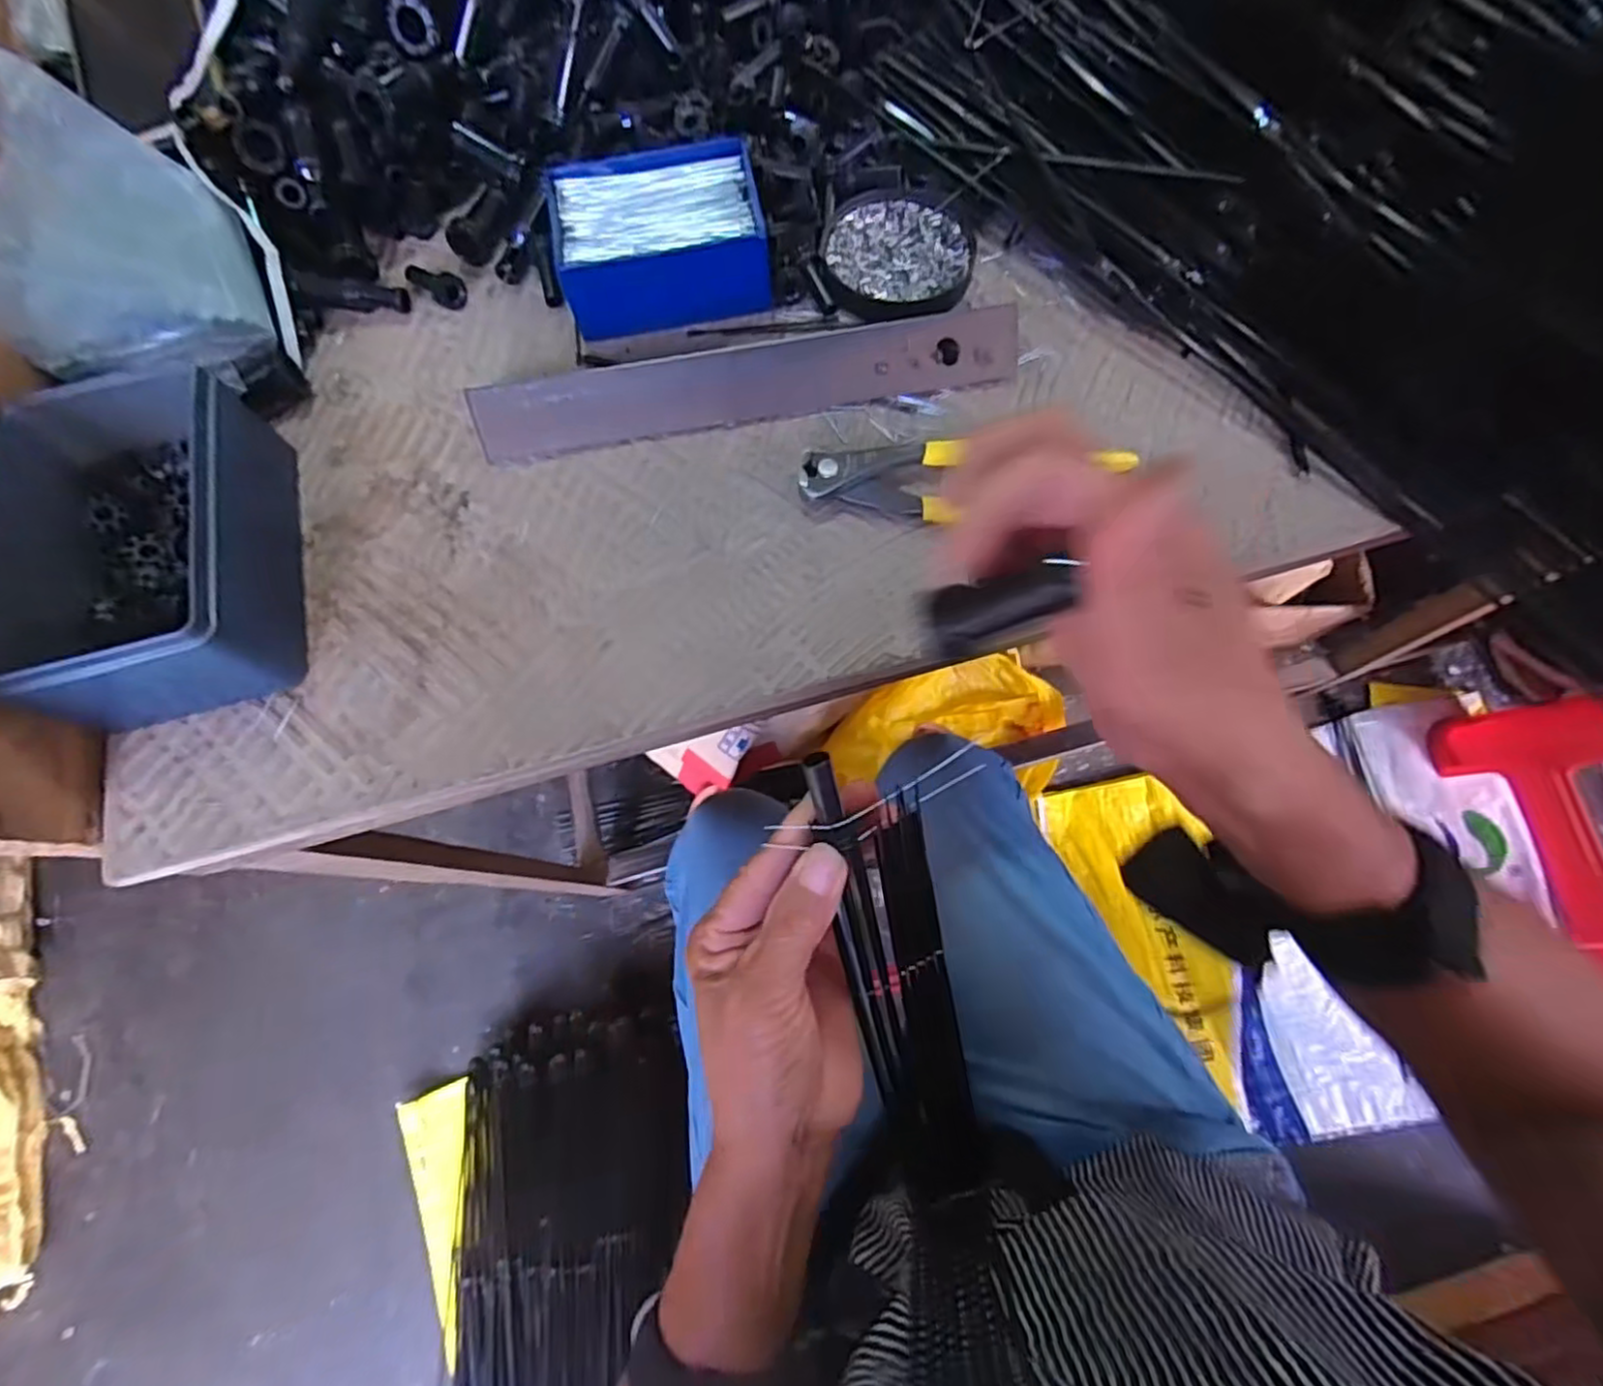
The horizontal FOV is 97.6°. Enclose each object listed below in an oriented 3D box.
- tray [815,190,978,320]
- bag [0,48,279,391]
[{"bbox_3d":[0.055,-0.253,0.404,0.086,0.012,0.086,-4,72,1],"label":"tray"},{"bbox_3d":[-0.342,-0.225,0.340,0.099,0.092,0.111,-10,72,-1],"label":"bag"}]

